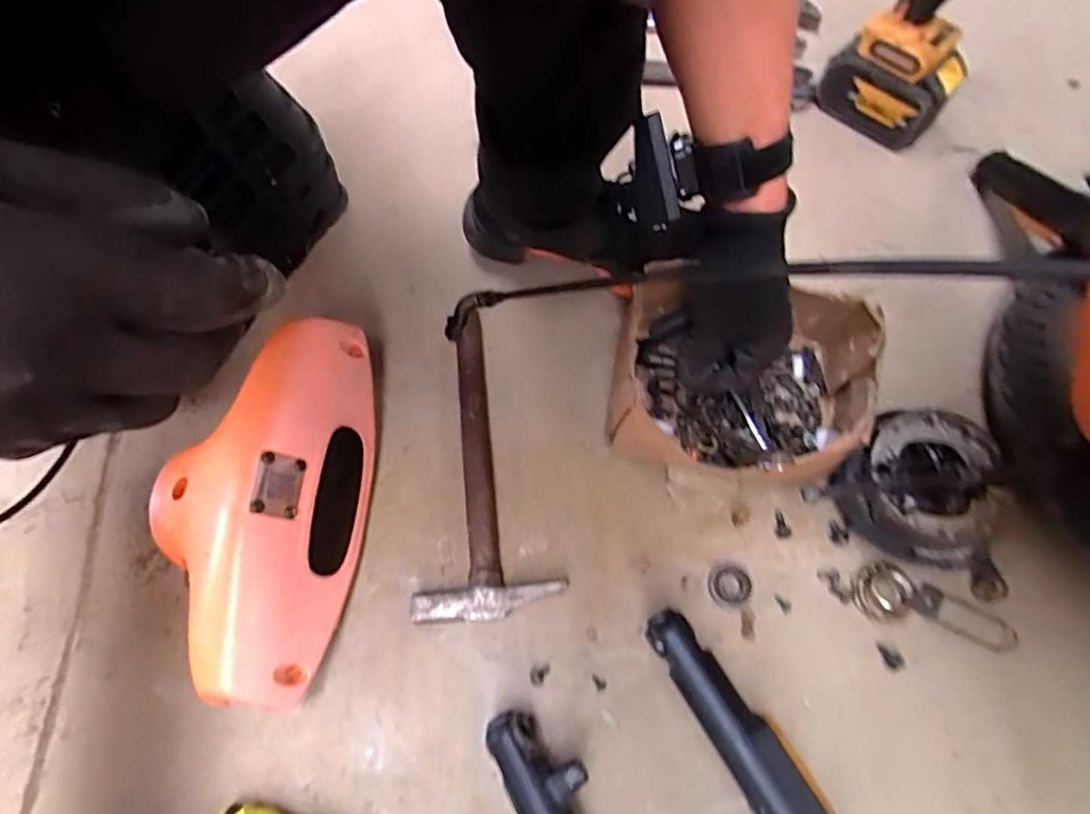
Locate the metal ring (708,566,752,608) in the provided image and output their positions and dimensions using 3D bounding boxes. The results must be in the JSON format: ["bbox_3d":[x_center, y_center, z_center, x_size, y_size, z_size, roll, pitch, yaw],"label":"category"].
[{"bbox_3d":[0.147,0.142,0.478,0.033,0.007,0.030,-1,67,1],"label":"metal ring"}]

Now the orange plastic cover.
[{"bbox_3d":[-0.236,0.069,0.472,0.167,0.105,0.293,2,68,4],"label":"orange plastic cover"}]

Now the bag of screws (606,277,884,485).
[{"bbox_3d":[0.159,-0.024,0.500,0.208,0.098,0.173,-3,67,0],"label":"bag of screws"}]

